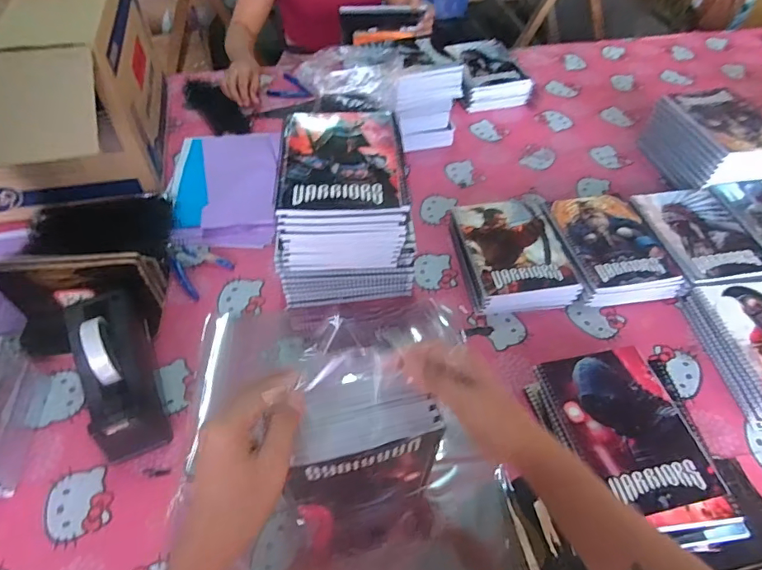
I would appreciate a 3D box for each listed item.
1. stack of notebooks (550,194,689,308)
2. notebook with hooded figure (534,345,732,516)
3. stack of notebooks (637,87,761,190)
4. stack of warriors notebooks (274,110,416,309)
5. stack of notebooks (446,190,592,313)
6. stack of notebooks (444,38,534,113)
[{"bbox_3d":[0.378,-0.057,0.787,0.160,0.061,0.217,-7,52,-9],"label":"stack of notebooks"},{"bbox_3d":[0.295,0.171,0.571,0.150,0.016,0.190,-8,52,-10],"label":"notebook with hooded figure"},{"bbox_3d":[0.641,-0.272,0.922,0.152,0.134,0.199,-9,53,-10],"label":"stack of notebooks"},{"bbox_3d":[-0.050,-0.099,0.694,0.183,0.227,0.191,-1,51,-4],"label":"stack of warriors notebooks"},{"bbox_3d":[0.216,-0.057,0.781,0.166,0.059,0.216,-7,52,-9],"label":"stack of notebooks"},{"bbox_3d":[0.253,-0.506,1.126,0.160,0.067,0.226,-4,52,-6],"label":"stack of notebooks"}]

